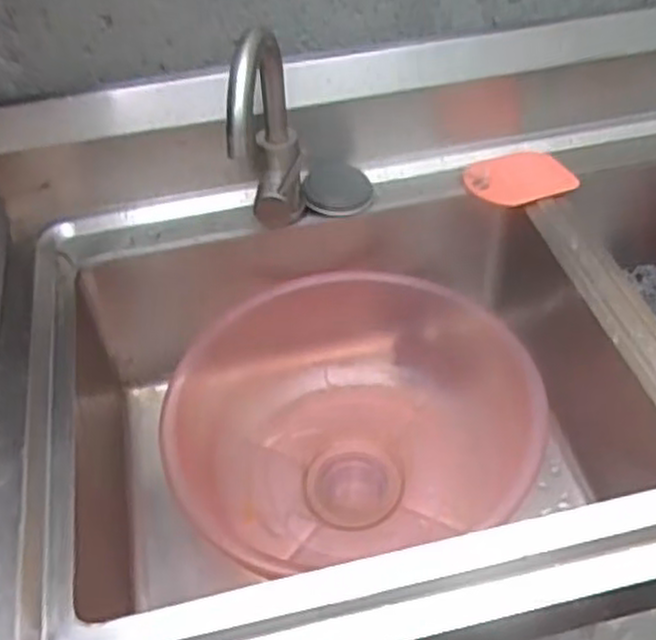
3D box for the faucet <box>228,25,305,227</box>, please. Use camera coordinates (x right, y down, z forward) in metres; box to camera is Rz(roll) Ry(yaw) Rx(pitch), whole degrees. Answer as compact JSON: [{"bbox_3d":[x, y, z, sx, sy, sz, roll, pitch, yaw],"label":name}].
[{"bbox_3d":[-0.058,-0.169,0.757,0.046,0.222,0.146,5,48,5],"label":"faucet"}]

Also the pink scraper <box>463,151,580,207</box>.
[{"bbox_3d":[0.217,-0.164,0.888,0.117,0.008,0.086,-18,51,-16],"label":"pink scraper"}]

